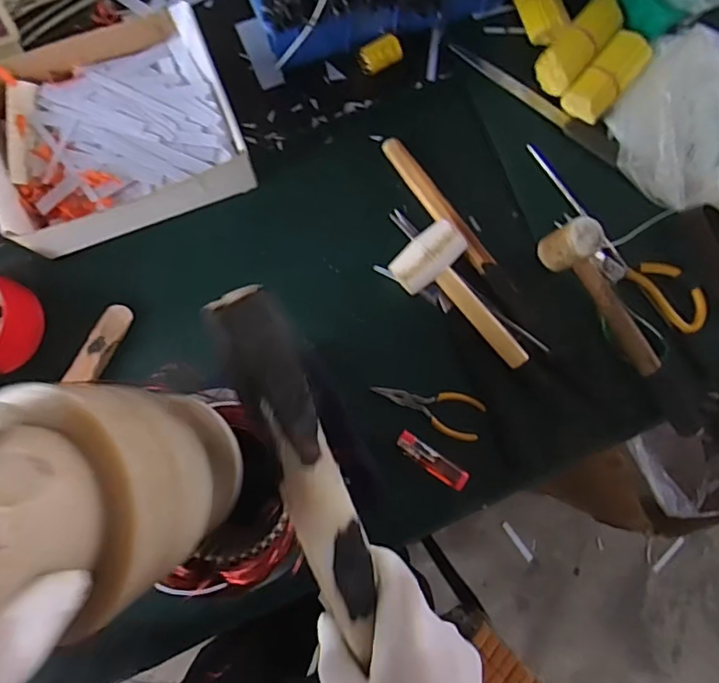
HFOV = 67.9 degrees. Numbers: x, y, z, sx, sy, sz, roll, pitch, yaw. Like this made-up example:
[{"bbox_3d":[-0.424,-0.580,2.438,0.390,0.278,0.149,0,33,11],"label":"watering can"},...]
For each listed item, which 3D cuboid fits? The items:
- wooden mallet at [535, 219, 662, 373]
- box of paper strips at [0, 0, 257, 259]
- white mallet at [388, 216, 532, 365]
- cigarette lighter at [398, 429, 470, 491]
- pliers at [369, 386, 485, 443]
[{"bbox_3d":[0.260,-0.042,0.569,0.051,0.061,0.181,-31,88,-6],"label":"wooden mallet"},{"bbox_3d":[-0.253,-0.214,0.562,0.242,0.080,0.187,-22,87,-6],"label":"box of paper strips"},{"bbox_3d":[0.118,-0.046,0.568,0.174,0.043,0.081,43,84,1],"label":"white mallet"},{"bbox_3d":[0.078,0.128,0.570,0.084,0.007,0.022,35,84,0],"label":"cigarette lighter"},{"bbox_3d":[0.073,0.070,0.571,0.120,0.013,0.047,16,84,-2],"label":"pliers"}]

